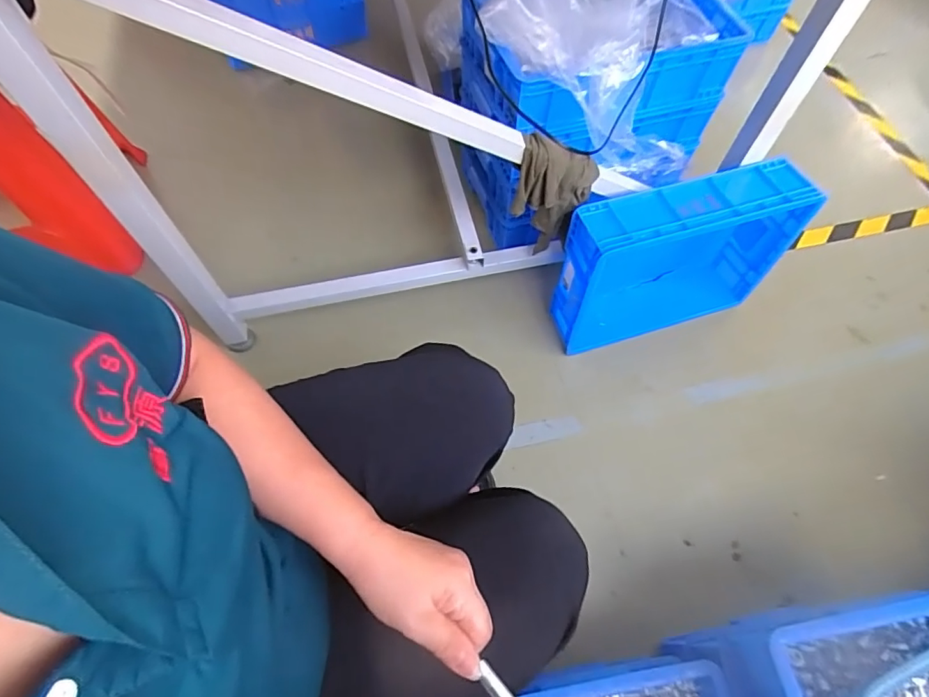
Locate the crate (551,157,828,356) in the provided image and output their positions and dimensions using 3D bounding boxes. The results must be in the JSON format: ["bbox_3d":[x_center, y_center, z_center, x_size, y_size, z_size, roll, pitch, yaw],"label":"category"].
[{"bbox_3d":[0.369,-0.153,0.918,0.400,0.301,0.123,-16,64,-9],"label":"crate"}]

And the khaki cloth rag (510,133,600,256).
[{"bbox_3d":[0.143,-0.244,0.833,0.133,0.225,0.051,-5,63,-4],"label":"khaki cloth rag"}]

